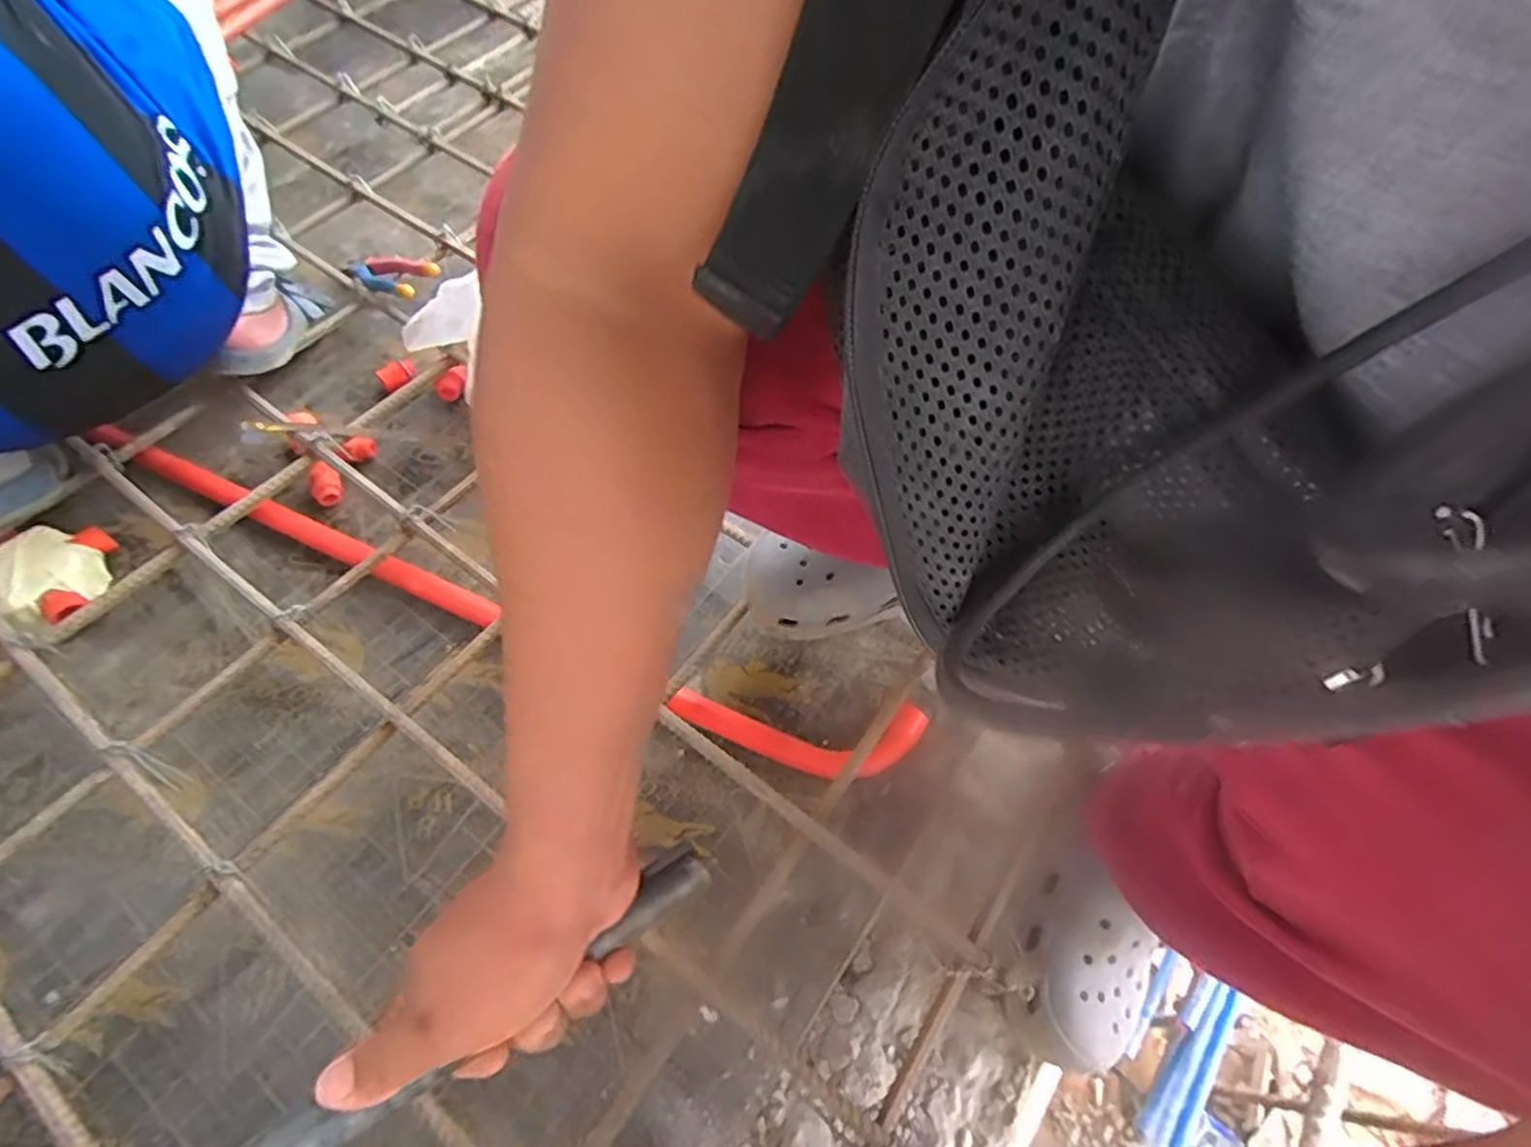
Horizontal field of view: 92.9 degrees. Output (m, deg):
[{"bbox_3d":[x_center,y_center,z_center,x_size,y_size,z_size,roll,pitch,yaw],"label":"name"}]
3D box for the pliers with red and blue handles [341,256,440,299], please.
[{"bbox_3d":[-0.438,-0.351,0.857,0.191,0.025,0.068,28,62,38],"label":"pliers with red and blue handles"}]

